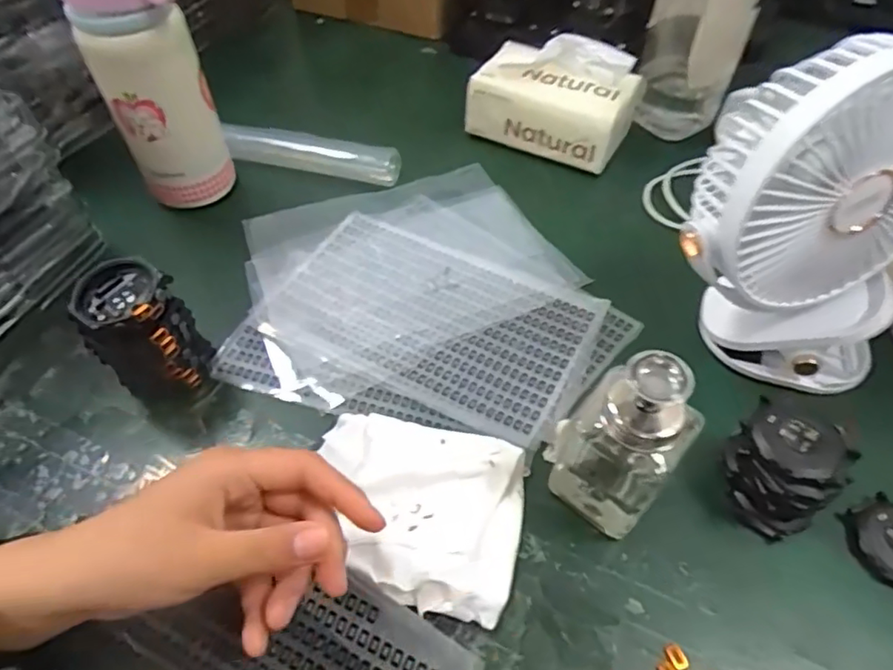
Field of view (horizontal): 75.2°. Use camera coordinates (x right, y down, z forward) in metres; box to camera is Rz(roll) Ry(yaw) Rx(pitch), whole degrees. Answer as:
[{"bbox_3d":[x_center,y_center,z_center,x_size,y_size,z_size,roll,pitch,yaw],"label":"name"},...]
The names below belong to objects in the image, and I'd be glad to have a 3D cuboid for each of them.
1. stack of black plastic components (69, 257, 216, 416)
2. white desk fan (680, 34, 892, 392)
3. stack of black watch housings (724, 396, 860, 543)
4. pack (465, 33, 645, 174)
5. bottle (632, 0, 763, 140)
[{"bbox_3d":[-0.189,0.002,0.368,0.058,0.085,0.052,28,58,19],"label":"stack of black plastic components"},{"bbox_3d":[0.211,-0.057,0.340,0.153,0.196,0.070,10,54,7],"label":"white desk fan"},{"bbox_3d":[0.192,0.076,0.333,0.055,0.050,0.056,-29,58,-20],"label":"stack of black watch housings"},{"bbox_3d":[0.098,-0.220,0.538,0.144,0.082,0.081,21,56,15],"label":"pack"},{"bbox_3d":[0.222,-0.284,0.500,0.087,0.219,0.074,21,56,15],"label":"bottle"}]

